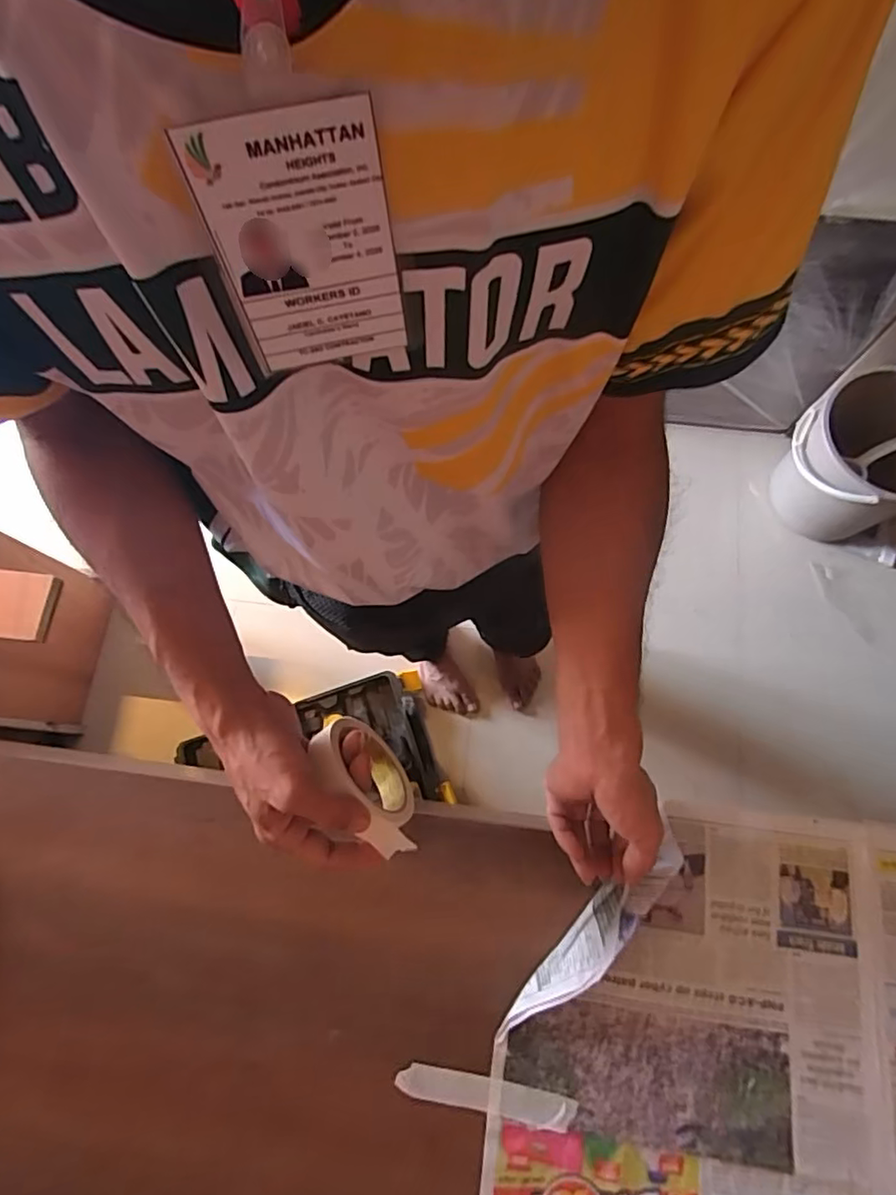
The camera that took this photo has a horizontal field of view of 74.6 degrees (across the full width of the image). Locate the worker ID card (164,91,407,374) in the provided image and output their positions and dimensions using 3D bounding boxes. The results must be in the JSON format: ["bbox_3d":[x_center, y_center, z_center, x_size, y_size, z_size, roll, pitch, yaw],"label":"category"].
[{"bbox_3d":[-0.047,-0.113,0.197,0.057,0.084,0.004,-11,65,-2],"label":"worker ID card"}]

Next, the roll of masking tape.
[{"bbox_3d":[-0.068,0.143,0.474,0.026,0.094,0.099,-35,113,14],"label":"roll of masking tape"}]

